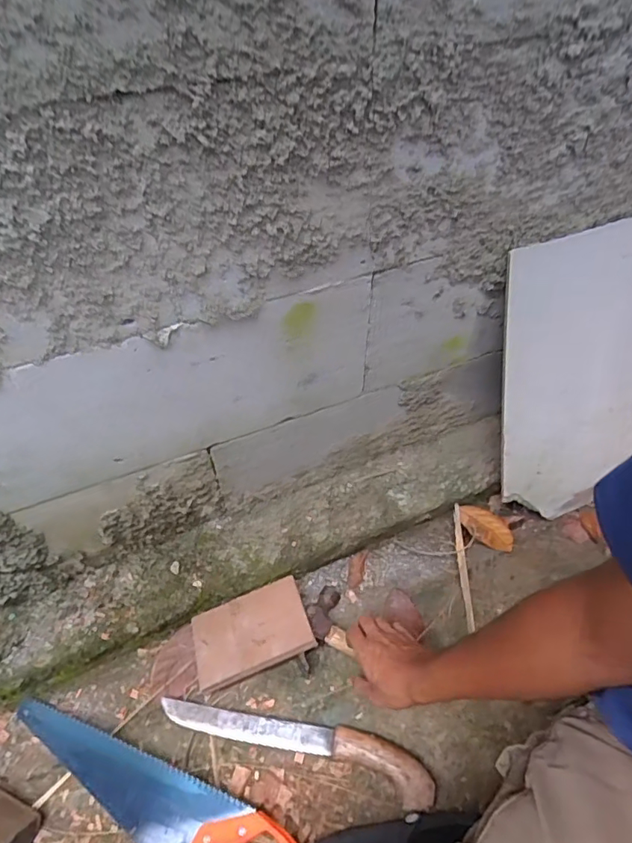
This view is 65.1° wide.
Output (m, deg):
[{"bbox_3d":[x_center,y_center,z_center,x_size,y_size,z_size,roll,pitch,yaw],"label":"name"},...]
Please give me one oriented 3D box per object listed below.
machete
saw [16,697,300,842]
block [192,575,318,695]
[{"bbox_3d":[-0.029,0.410,0.643,0.354,0.031,0.057,12,51,10],"label":"machete"},{"bbox_3d":[-0.209,0.443,0.613,0.418,0.022,0.118,23,69,28],"label":"saw"},{"bbox_3d":[-0.094,0.302,0.717,0.165,0.017,0.114,-19,41,-9],"label":"block"}]

